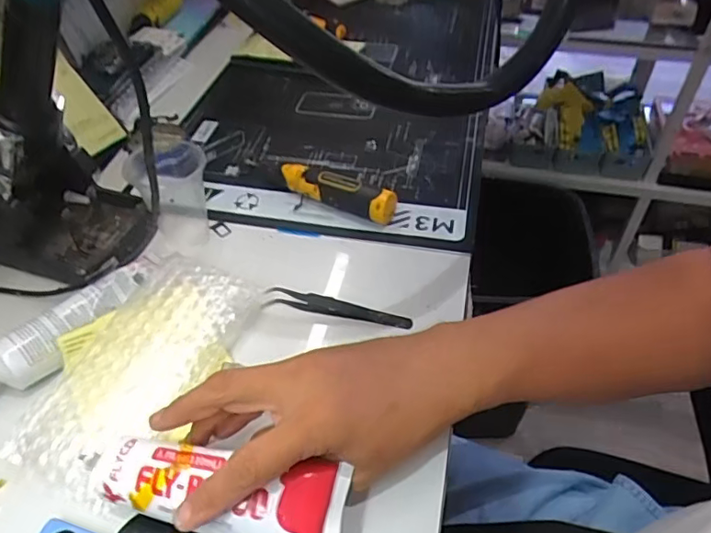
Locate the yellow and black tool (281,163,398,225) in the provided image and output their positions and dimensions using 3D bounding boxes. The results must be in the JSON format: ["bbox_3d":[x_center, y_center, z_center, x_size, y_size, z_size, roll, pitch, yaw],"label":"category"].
[{"bbox_3d":[-0.019,-0.068,0.507,0.118,0.035,0.020,24,51,22],"label":"yellow and black tool"}]

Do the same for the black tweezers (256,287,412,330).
[{"bbox_3d":[-0.014,0.031,0.427,0.114,0.016,0.011,9,47,9],"label":"black tweezers"}]

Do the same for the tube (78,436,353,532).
[{"bbox_3d":[-0.082,0.122,0.304,0.154,0.025,0.045,10,47,10],"label":"tube"}]

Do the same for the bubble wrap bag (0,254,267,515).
[{"bbox_3d":[-0.150,0.069,0.384,0.103,0.031,0.175,14,48,13],"label":"bubble wrap bag"}]

